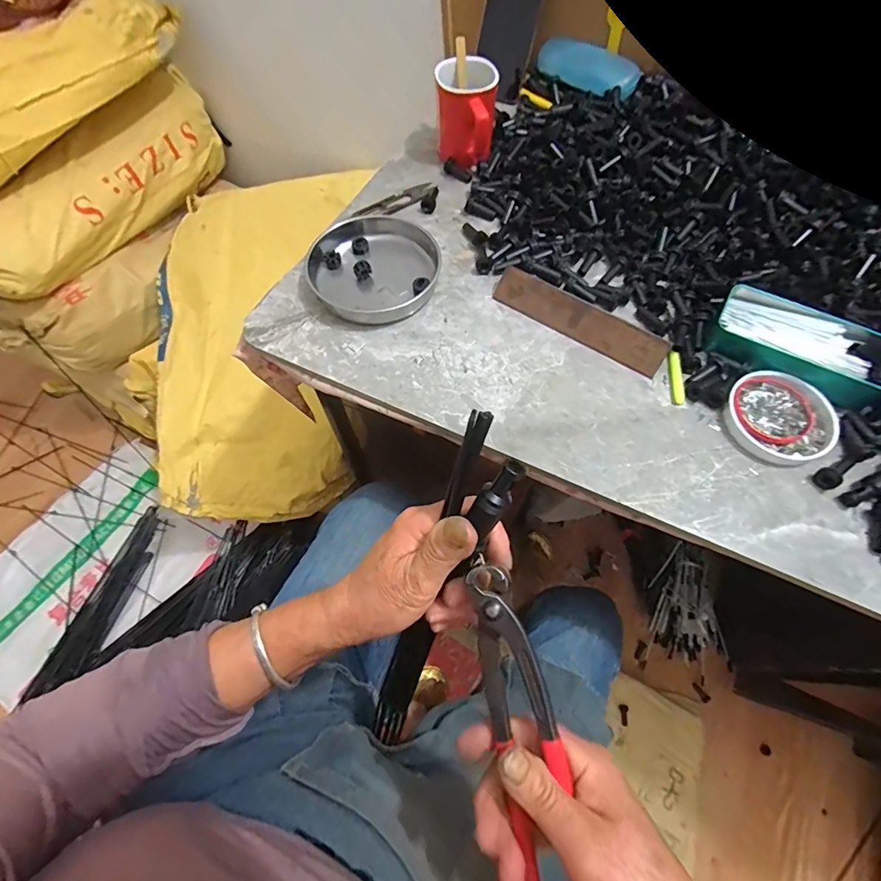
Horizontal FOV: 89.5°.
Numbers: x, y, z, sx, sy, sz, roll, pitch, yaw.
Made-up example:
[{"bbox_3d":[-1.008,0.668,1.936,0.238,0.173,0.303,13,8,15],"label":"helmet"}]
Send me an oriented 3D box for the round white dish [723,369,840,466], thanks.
[{"bbox_3d":[0.303,-0.021,0.398,0.083,0.013,0.088,0,63,1],"label":"round white dish"}]

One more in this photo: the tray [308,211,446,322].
[{"bbox_3d":[-0.070,-0.191,0.480,0.134,0.020,0.145,0,63,1],"label":"tray"}]

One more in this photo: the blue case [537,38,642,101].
[{"bbox_3d":[0.204,-0.505,0.610,0.148,0.040,0.057,45,104,21],"label":"blue case"}]

